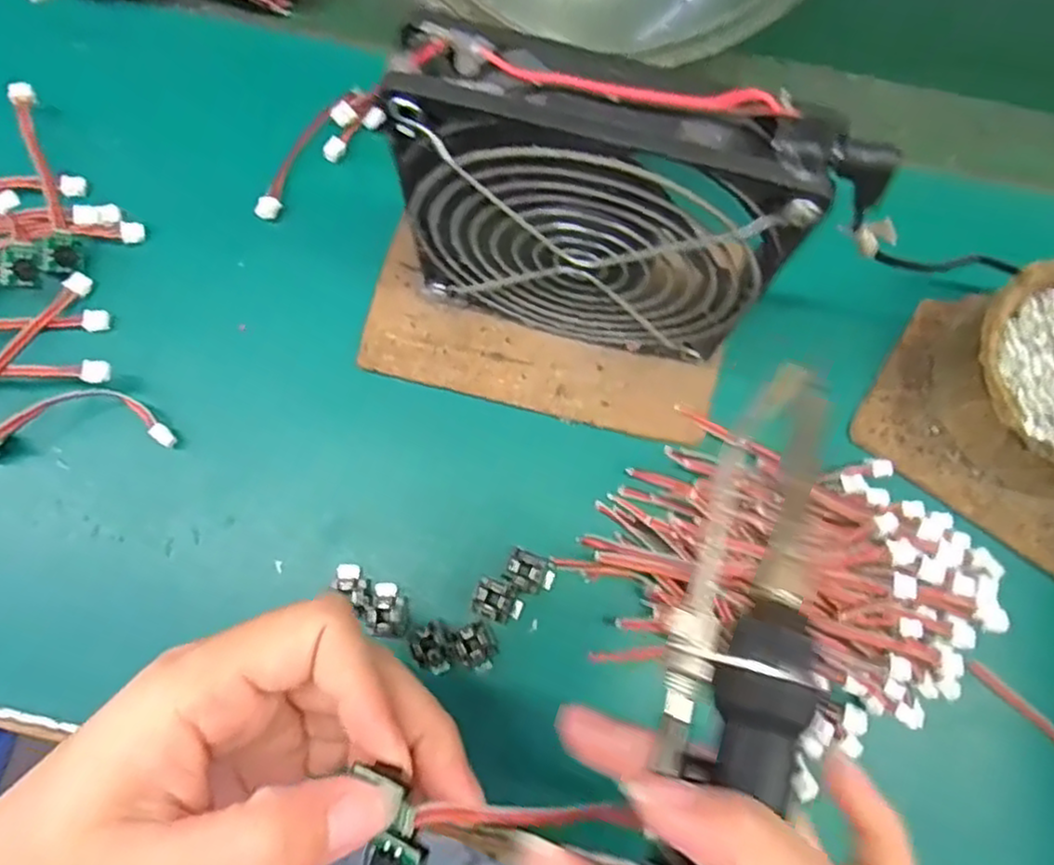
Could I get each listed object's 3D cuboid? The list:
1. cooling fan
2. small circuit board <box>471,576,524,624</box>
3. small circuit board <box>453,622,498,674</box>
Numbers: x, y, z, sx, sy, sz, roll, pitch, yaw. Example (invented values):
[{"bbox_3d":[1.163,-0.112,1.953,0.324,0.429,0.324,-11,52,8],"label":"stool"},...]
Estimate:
[{"bbox_3d":[0.023,-0.064,0.229,0.121,0.128,0.028,15,77,2],"label":"cooling fan"},{"bbox_3d":[-0.011,0.063,0.259,0.018,0.007,0.014,22,77,4],"label":"small circuit board"},{"bbox_3d":[-0.018,0.079,0.255,0.014,0.007,0.017,-34,80,-9],"label":"small circuit board"}]

